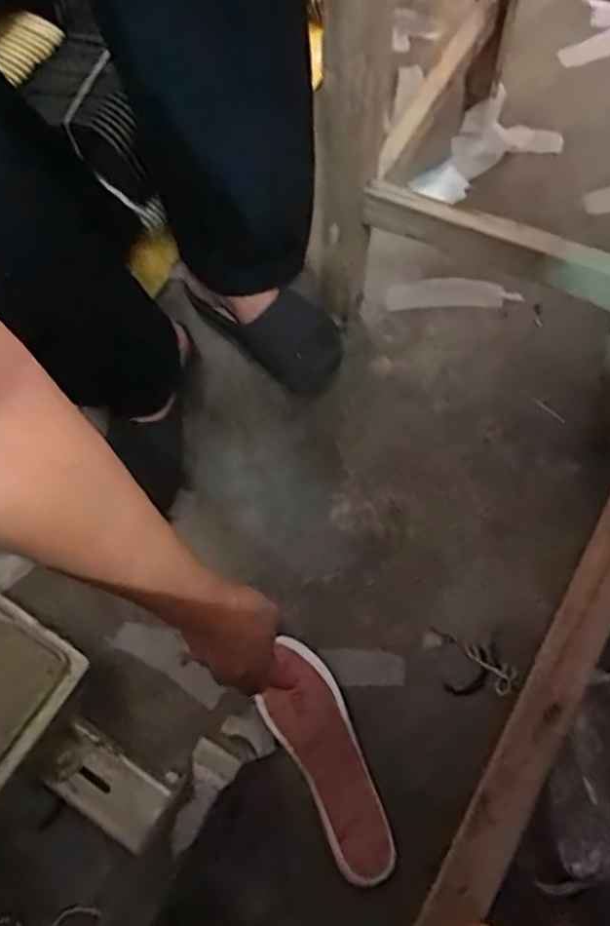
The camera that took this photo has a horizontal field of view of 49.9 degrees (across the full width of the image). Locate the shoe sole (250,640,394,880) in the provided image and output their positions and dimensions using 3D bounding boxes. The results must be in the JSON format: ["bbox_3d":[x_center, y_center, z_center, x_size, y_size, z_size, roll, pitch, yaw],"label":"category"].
[{"bbox_3d":[0.018,0.301,0.669,0.078,0.019,0.232,-21,74,-13],"label":"shoe sole"}]

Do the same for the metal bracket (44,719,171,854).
[{"bbox_3d":[-0.207,0.339,0.686,0.129,0.026,0.068,31,64,14],"label":"metal bracket"}]

